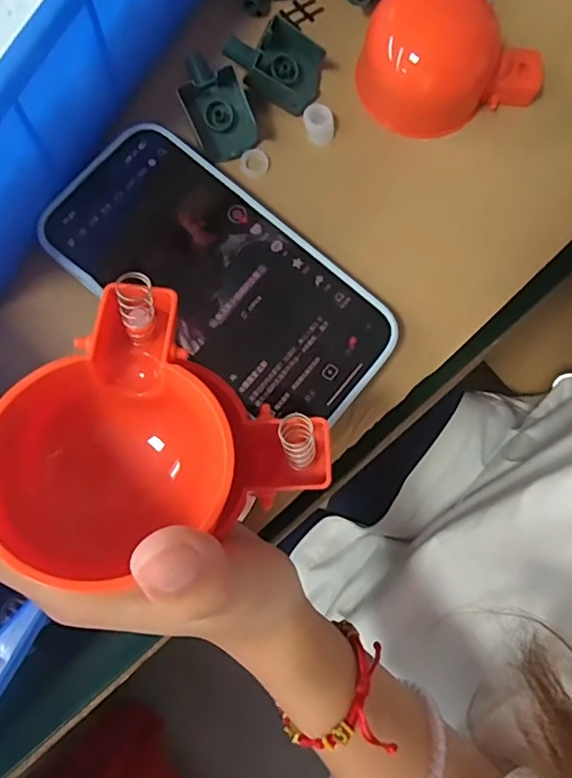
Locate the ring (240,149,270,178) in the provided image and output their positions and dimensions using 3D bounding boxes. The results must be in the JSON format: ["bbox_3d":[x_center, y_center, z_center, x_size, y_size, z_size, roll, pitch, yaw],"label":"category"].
[{"bbox_3d":[-0.014,-0.104,0.256,0.013,0.004,0.013,0,77,-1],"label":"ring"}]

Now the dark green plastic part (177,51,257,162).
[{"bbox_3d":[-0.032,-0.128,0.253,0.027,0.011,0.045,-28,110,-5],"label":"dark green plastic part"}]

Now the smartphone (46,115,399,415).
[{"bbox_3d":[-0.027,-0.048,0.236,0.147,0.014,0.071,37,79,7],"label":"smartphone"}]

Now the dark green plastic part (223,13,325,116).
[{"bbox_3d":[-0.006,-0.146,0.253,0.043,0.025,0.028,7,77,1],"label":"dark green plastic part"}]

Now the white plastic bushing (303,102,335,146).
[{"bbox_3d":[0.015,-0.122,0.258,0.014,0.010,0.014,0,77,-1],"label":"white plastic bushing"}]

